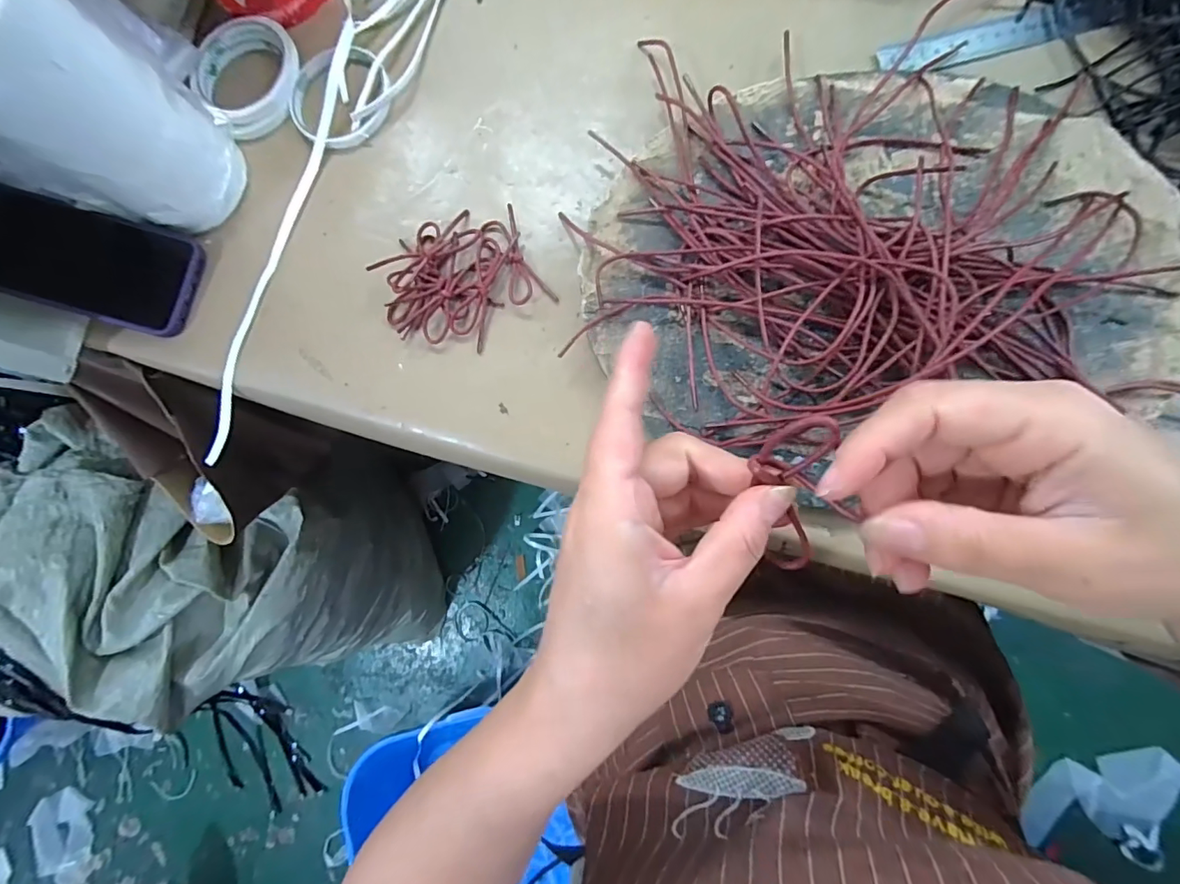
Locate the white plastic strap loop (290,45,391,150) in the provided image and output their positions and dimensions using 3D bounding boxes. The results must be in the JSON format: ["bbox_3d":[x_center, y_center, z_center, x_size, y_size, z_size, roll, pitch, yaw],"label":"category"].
[{"bbox_3d":[-0.200,-0.272,0.387,0.090,0.007,0.080,26,86,10],"label":"white plastic strap loop"}]

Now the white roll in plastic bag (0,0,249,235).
[{"bbox_3d":[-0.321,-0.212,0.306,0.102,0.190,0.082,-37,79,1],"label":"white roll in plastic bag"}]

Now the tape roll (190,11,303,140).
[{"bbox_3d":[-0.270,-0.294,0.391,0.082,0.022,0.094,-37,79,1],"label":"tape roll"}]

